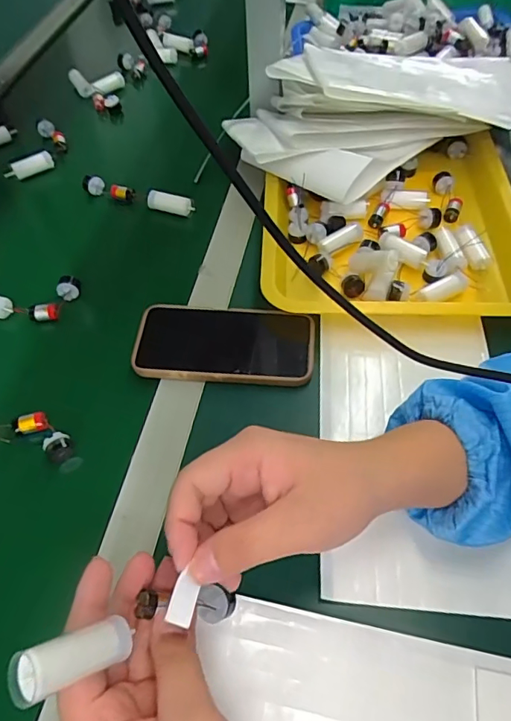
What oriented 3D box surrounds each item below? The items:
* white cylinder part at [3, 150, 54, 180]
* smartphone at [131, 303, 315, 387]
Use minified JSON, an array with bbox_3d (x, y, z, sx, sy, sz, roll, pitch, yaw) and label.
[{"bbox_3d":[-0.289,-0.249,0.623,0.060,0.016,0.016,-27,59,-15],"label":"white cylinder part"},{"bbox_3d":[-0.028,-0.017,0.452,0.160,0.019,0.079,4,56,5],"label":"smartphone"}]

